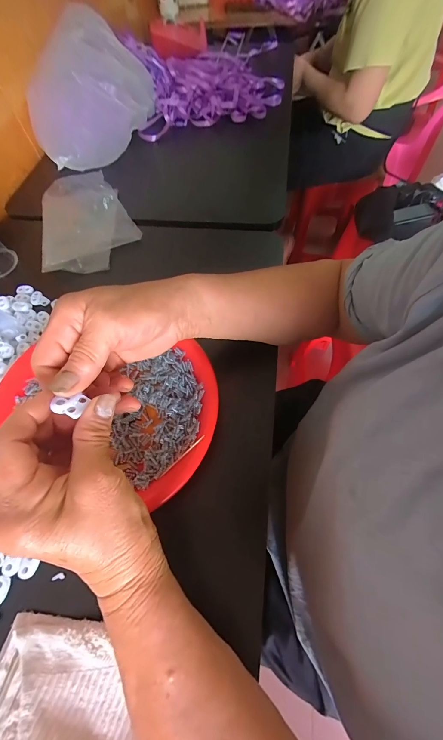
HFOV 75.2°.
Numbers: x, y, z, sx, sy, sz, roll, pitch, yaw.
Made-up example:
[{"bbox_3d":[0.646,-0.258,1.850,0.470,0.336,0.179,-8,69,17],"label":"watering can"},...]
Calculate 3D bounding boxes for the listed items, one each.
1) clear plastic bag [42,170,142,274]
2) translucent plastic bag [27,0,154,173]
[{"bbox_3d":[-0.218,-0.250,0.467,0.142,0.026,0.224,-15,62,-5],"label":"clear plastic bag"},{"bbox_3d":[-0.217,-0.502,0.525,0.128,0.148,0.305,2,62,5],"label":"translucent plastic bag"}]

